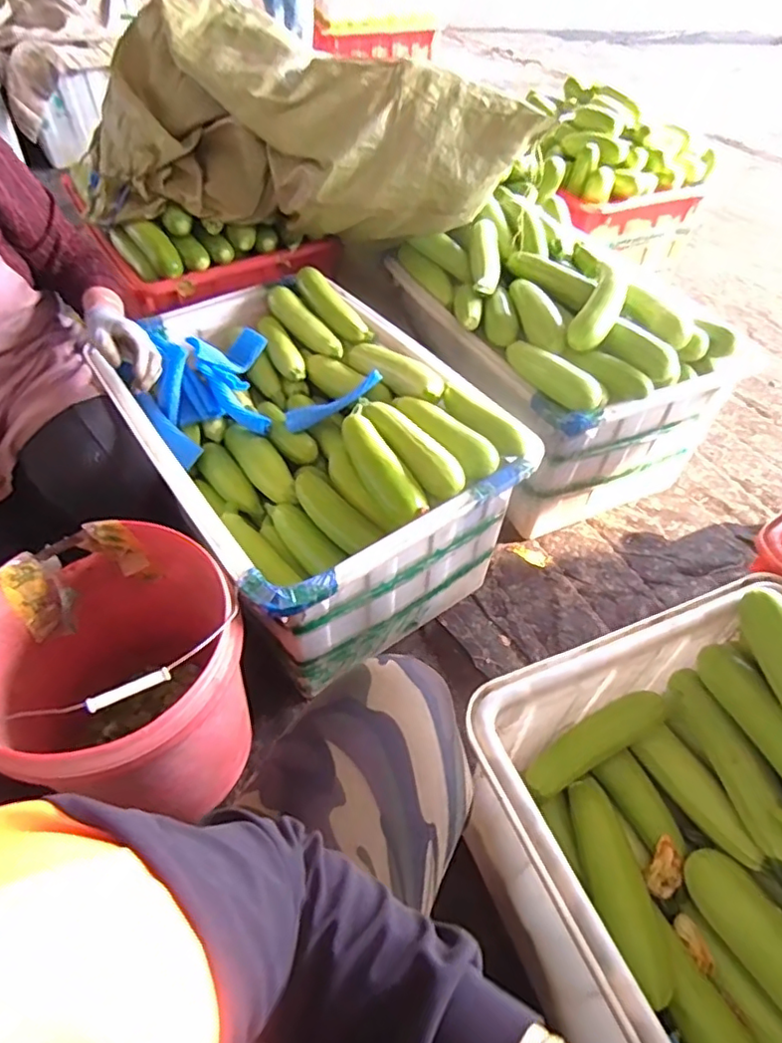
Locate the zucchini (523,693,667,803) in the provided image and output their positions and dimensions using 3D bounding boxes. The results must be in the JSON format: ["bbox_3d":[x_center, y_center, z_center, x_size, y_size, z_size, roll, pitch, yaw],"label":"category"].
[{"bbox_3d":[0.264,0.286,0.764,0.207,0.047,0.056,-34,55,-1],"label":"zucchini"}]

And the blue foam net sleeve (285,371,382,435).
[{"bbox_3d":[-0.095,-0.198,0.970,0.175,0.021,0.032,-25,50,9],"label":"blue foam net sleeve"}]

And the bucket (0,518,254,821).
[{"bbox_3d":[-0.334,0.185,0.742,0.290,0.303,0.304,0,49,0],"label":"bucket"}]

